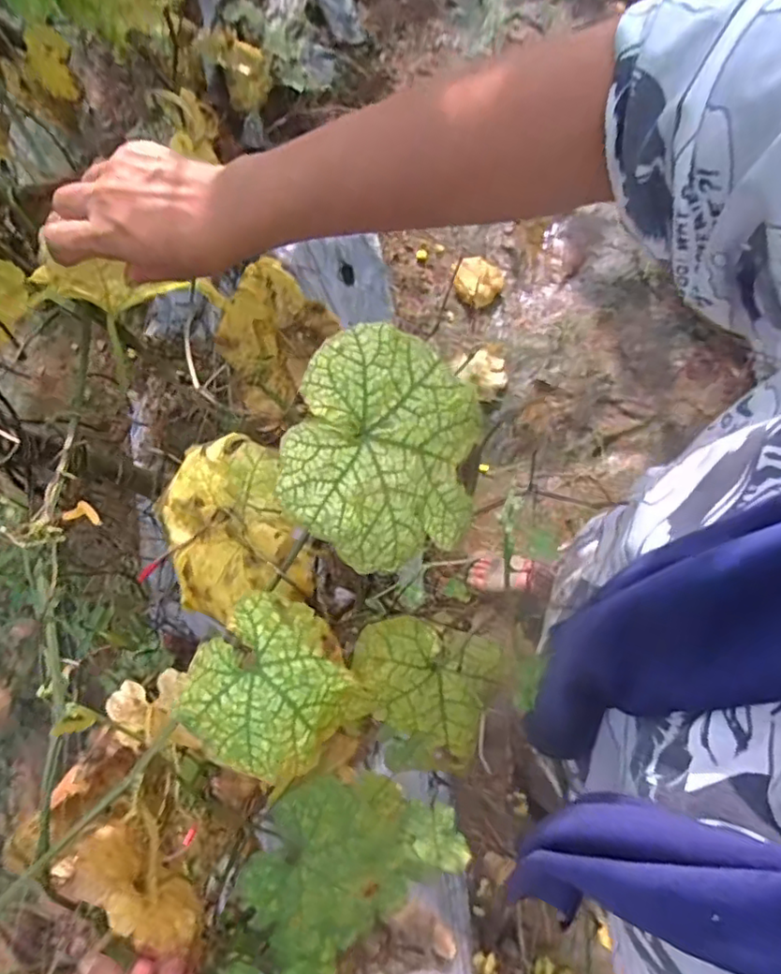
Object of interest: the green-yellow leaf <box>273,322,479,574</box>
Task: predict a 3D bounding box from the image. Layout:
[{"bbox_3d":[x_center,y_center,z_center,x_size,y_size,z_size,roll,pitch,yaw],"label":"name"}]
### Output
[{"bbox_3d":[0.001,-0.022,0.315,0.108,0.021,0.123,12,82,-28],"label":"green-yellow leaf"}]

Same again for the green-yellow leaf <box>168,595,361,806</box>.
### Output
[{"bbox_3d":[-0.061,0.102,0.308,0.076,0.028,0.077,38,81,8],"label":"green-yellow leaf"}]

